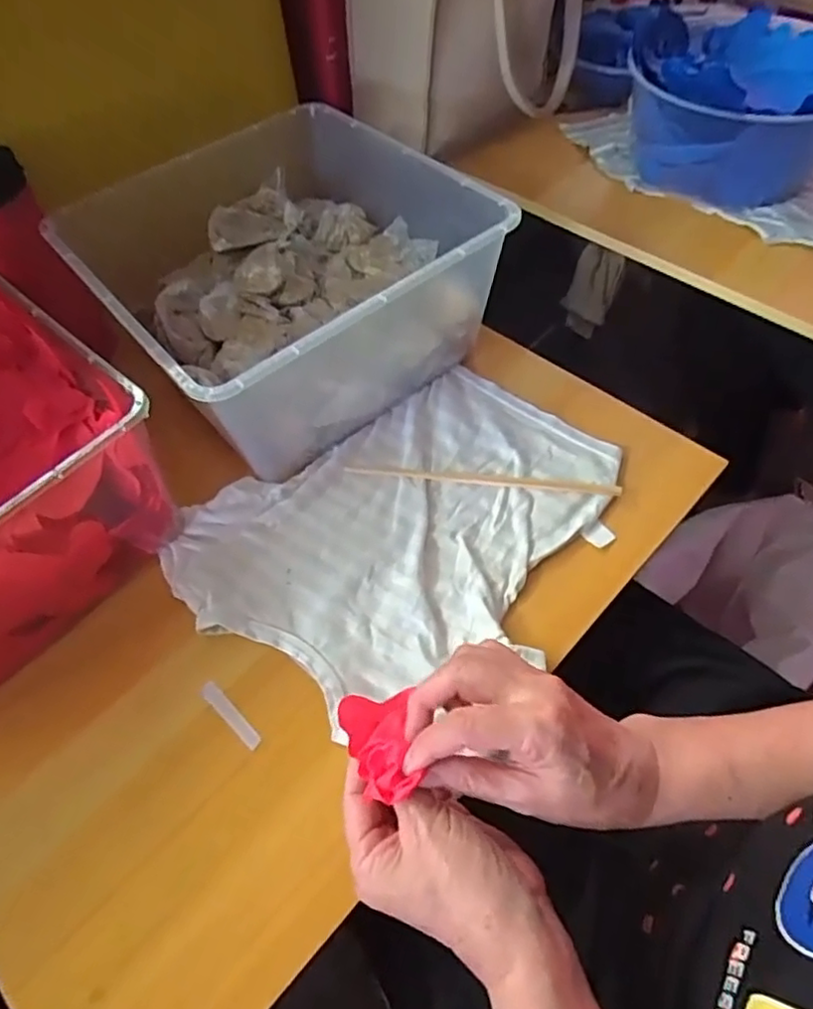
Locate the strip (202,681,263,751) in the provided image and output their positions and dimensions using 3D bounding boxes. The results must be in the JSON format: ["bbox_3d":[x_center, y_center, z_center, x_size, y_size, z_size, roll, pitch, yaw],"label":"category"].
[{"bbox_3d":[-0.121,0.144,0.427,0.058,0.004,0.011,36,66,24],"label":"strip"}]

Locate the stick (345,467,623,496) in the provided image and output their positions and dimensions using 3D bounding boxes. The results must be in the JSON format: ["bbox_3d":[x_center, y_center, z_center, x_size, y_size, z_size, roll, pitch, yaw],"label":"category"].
[{"bbox_3d":[0.061,-0.021,0.513,0.222,0.006,0.009,5,57,6],"label":"stick"}]

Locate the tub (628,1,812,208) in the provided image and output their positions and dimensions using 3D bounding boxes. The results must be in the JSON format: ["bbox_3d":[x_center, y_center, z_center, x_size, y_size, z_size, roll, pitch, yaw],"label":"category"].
[{"bbox_3d":[0.336,-0.400,0.631,0.205,0.122,0.221,-2,56,2],"label":"tub"}]

